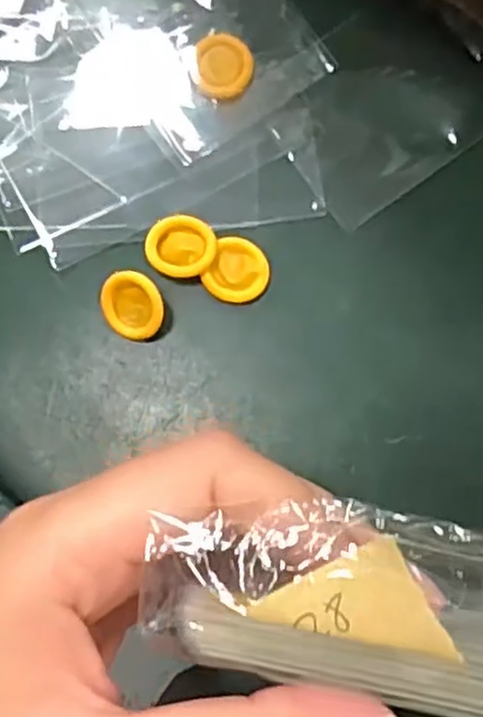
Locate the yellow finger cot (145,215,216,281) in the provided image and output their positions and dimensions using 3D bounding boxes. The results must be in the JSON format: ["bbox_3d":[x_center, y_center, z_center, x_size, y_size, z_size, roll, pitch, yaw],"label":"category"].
[{"bbox_3d":[-0.018,-0.034,0.218,0.021,0.005,0.019,33,83,9],"label":"yellow finger cot"}]

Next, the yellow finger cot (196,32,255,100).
[{"bbox_3d":[-0.005,-0.093,0.229,0.018,0.005,0.019,4,79,4],"label":"yellow finger cot"}]

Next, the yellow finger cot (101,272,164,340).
[{"bbox_3d":[-0.032,-0.016,0.213,0.019,0.004,0.020,14,114,17],"label":"yellow finger cot"}]

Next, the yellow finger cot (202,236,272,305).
[{"bbox_3d":[-0.001,-0.027,0.217,0.018,0.004,0.020,25,82,8],"label":"yellow finger cot"}]

